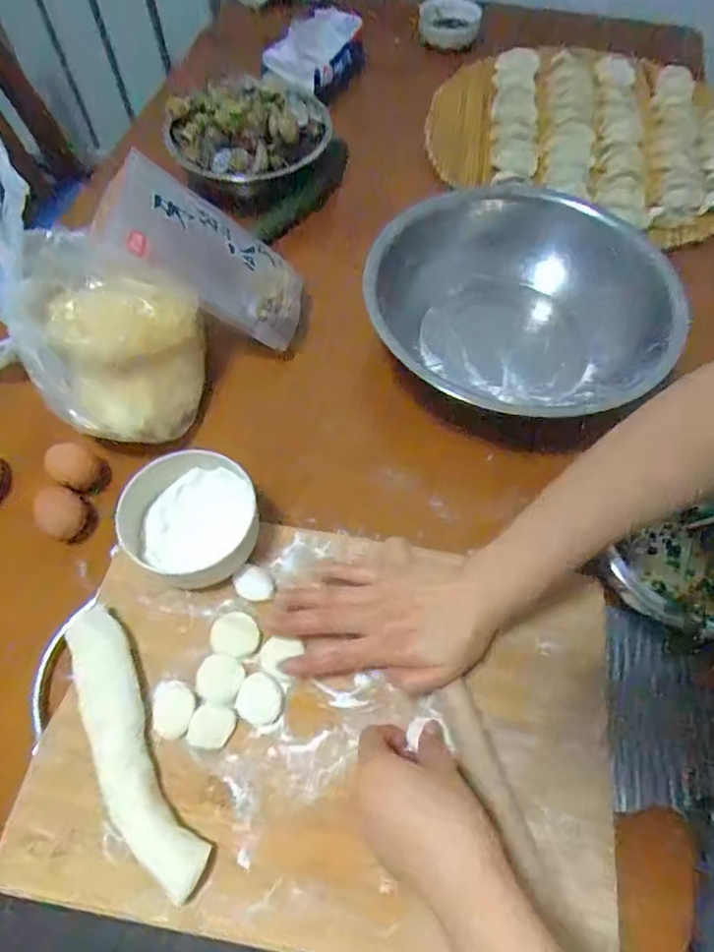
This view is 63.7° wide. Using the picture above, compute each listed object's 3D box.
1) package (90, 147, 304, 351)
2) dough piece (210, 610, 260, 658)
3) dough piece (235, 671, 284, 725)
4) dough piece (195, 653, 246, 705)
[{"bbox_3d":[-0.143,-0.219,0.568,0.202,0.025,0.106,31,58,-26],"label":"package"},{"bbox_3d":[-0.097,0.126,0.460,0.038,0.005,0.034,15,62,6],"label":"dough piece"},{"bbox_3d":[-0.074,0.170,0.440,0.035,0.004,0.035,17,62,7],"label":"dough piece"},{"bbox_3d":[-0.106,0.156,0.445,0.036,0.004,0.034,18,62,7],"label":"dough piece"}]

